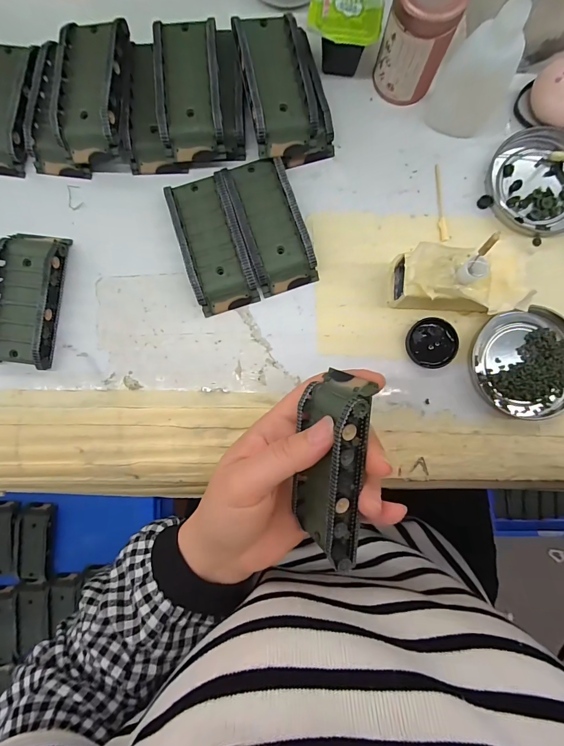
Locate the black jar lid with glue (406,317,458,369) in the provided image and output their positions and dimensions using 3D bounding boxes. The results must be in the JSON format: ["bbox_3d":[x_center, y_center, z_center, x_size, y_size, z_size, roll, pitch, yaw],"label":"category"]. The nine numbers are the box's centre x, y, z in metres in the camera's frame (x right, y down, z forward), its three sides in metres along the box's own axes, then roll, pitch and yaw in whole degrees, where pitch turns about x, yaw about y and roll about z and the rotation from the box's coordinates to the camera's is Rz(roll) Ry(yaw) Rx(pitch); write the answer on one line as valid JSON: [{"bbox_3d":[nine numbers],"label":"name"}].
[{"bbox_3d":[0.108,-0.022,0.264,0.034,0.006,0.035,0,87,0],"label":"black jar lid with glue"}]

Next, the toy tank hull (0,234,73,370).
[{"bbox_3d":[-0.186,-0.054,0.262,0.044,0.019,0.095,8,87,0],"label":"toy tank hull"}]

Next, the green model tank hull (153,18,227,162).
[{"bbox_3d":[-0.066,-0.203,0.261,0.044,0.020,0.092,-4,87,0],"label":"green model tank hull"}]

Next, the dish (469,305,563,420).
[{"bbox_3d":[0.175,-0.006,0.261,0.073,0.009,0.076,0,87,0],"label":"dish"}]

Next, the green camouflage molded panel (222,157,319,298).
[{"bbox_3d":[-0.009,-0.108,0.264,0.043,0.017,0.095,-18,87,-1],"label":"green camouflage molded panel"}]

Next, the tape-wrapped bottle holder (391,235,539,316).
[{"bbox_3d":[0.119,-0.061,0.240,0.088,0.060,0.043,11,87,0],"label":"tape-wrapped bottle holder"}]

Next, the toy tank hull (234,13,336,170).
[{"bbox_3d":[0.000,-0.205,0.261,0.055,0.033,0.096,-15,87,-1],"label":"toy tank hull"}]

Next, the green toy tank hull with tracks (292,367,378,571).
[{"bbox_3d":[0.023,0.049,0.192,0.025,0.044,0.094,-1,100,-43],"label":"green toy tank hull with tracks"}]

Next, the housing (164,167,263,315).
[{"bbox_3d":[-0.050,-0.094,0.264,0.043,0.018,0.096,-17,87,-1],"label":"housing"}]

